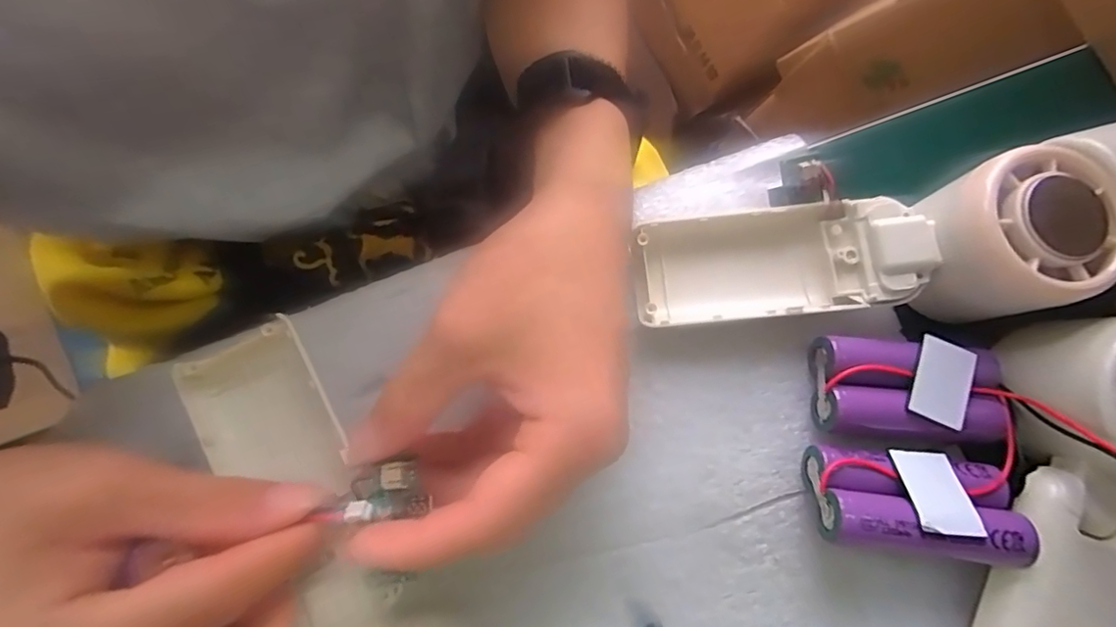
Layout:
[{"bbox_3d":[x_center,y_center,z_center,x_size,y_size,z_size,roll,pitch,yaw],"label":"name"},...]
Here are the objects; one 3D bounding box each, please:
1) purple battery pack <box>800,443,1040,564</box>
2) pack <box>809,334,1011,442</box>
[{"bbox_3d":[0.124,0.068,0.194,0.065,0.024,0.036,9,46,-1],"label":"purple battery pack"},{"bbox_3d":[0.131,0.028,0.209,0.066,0.022,0.035,4,77,0],"label":"pack"}]

